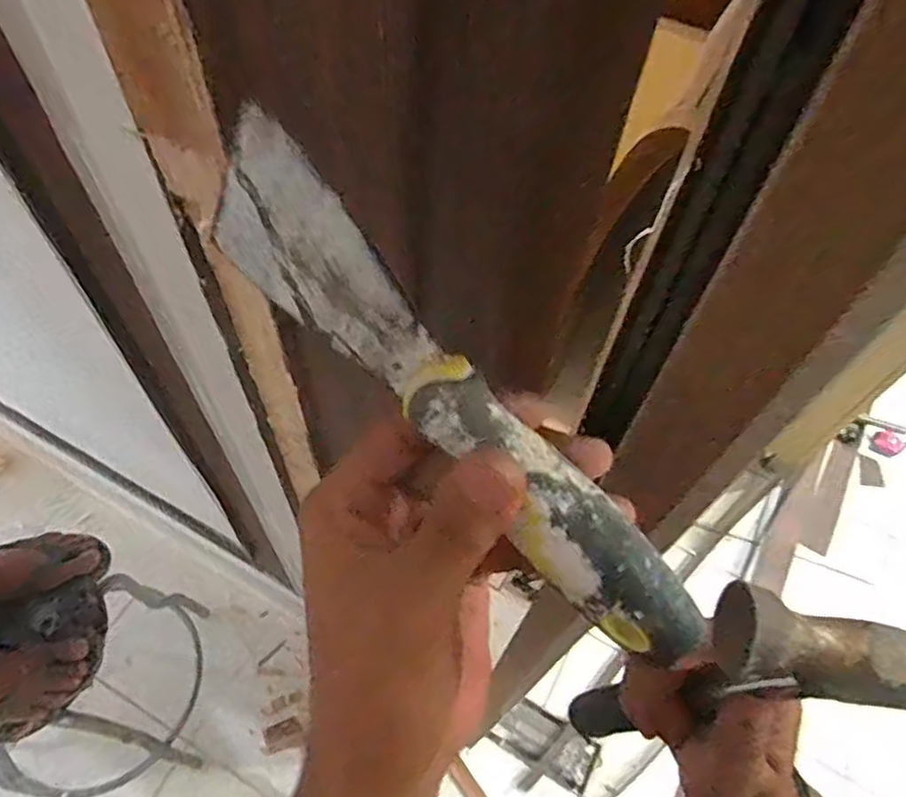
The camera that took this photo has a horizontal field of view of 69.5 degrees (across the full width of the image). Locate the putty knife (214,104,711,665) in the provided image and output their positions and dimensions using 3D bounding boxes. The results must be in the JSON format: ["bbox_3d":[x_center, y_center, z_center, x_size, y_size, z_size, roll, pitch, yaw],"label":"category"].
[{"bbox_3d":[-0.002,0.000,0.186,0.021,0.049,0.184,-41,82,-21],"label":"putty knife"}]

